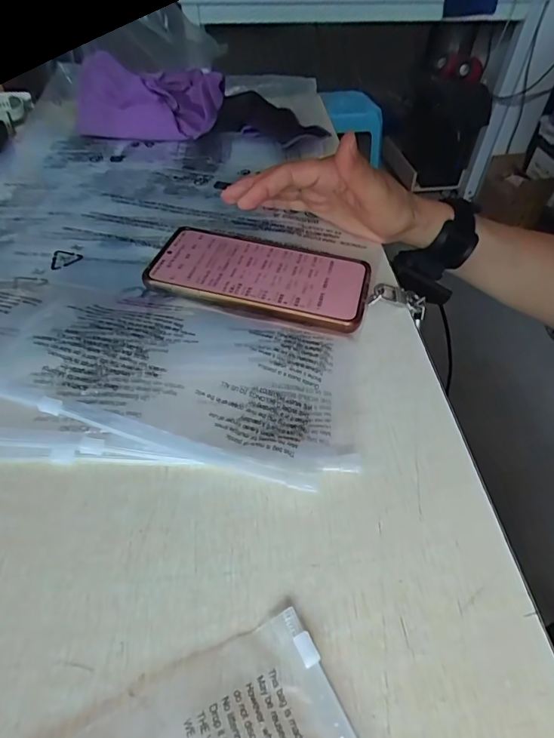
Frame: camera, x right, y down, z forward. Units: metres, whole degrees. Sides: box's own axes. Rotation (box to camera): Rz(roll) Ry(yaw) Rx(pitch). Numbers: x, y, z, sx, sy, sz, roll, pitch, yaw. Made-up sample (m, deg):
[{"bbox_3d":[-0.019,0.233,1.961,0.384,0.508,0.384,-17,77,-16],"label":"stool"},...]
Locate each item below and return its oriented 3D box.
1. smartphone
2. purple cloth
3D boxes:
[{"bbox_3d":[-0.014,-0.073,0.328,0.163,0.009,0.083,11,52,7],"label":"smartphone"},{"bbox_3d":[-0.165,-0.335,0.521,0.203,0.052,0.149,14,52,10],"label":"purple cloth"}]

